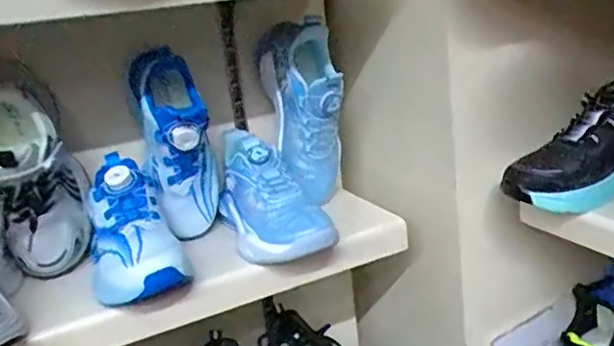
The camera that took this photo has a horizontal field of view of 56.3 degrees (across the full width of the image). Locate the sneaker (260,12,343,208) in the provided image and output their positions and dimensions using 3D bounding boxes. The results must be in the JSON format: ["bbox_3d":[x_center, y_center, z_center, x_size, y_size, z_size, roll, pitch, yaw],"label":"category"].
[{"bbox_3d":[-0.003,-0.076,0.752,0.086,0.230,0.104,-10,16,-9],"label":"sneaker"}]

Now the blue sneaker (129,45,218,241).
[{"bbox_3d":[-0.151,-0.028,0.675,0.073,0.222,0.094,-10,16,-11],"label":"blue sneaker"}]

